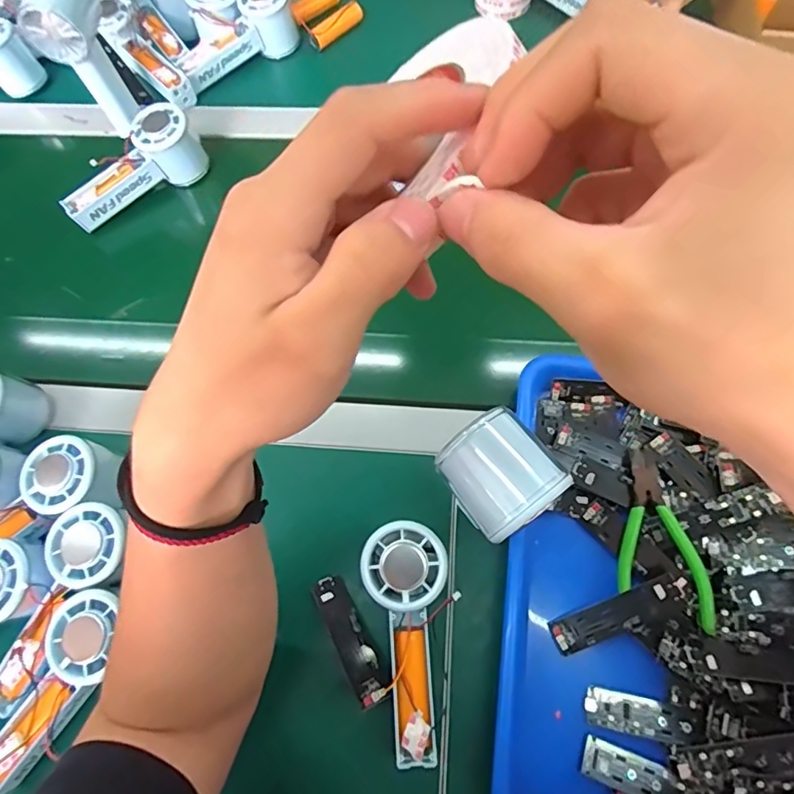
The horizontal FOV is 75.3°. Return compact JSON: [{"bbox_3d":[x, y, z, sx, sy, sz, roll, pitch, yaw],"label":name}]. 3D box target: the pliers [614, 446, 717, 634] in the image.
[{"bbox_3d":[0.192,0.098,0.367,0.056,0.016,0.116,10,71,6],"label":"pliers"}]

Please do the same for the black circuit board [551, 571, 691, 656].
[{"bbox_3d":[0.152,0.150,0.358,0.092,0.007,0.023,-30,71,8],"label":"black circuit board"}]

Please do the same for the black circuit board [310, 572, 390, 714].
[{"bbox_3d":[-0.034,0.172,0.368,0.024,0.012,0.091,-28,56,-8],"label":"black circuit board"}]

